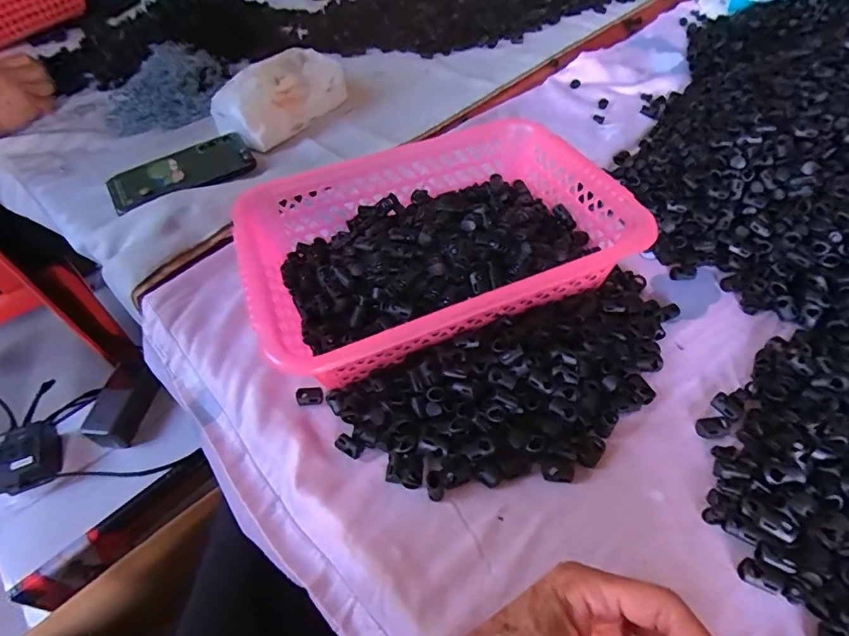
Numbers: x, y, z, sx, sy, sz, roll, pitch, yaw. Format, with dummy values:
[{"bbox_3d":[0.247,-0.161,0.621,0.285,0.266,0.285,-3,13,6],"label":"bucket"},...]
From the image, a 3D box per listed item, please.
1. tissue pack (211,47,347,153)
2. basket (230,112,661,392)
[{"bbox_3d":[-0.186,-0.294,0.626,0.081,0.069,0.174,25,56,24],"label":"tissue pack"},{"bbox_3d":[0.012,-0.062,0.420,0.300,0.076,0.209,-20,50,-10],"label":"basket"}]

